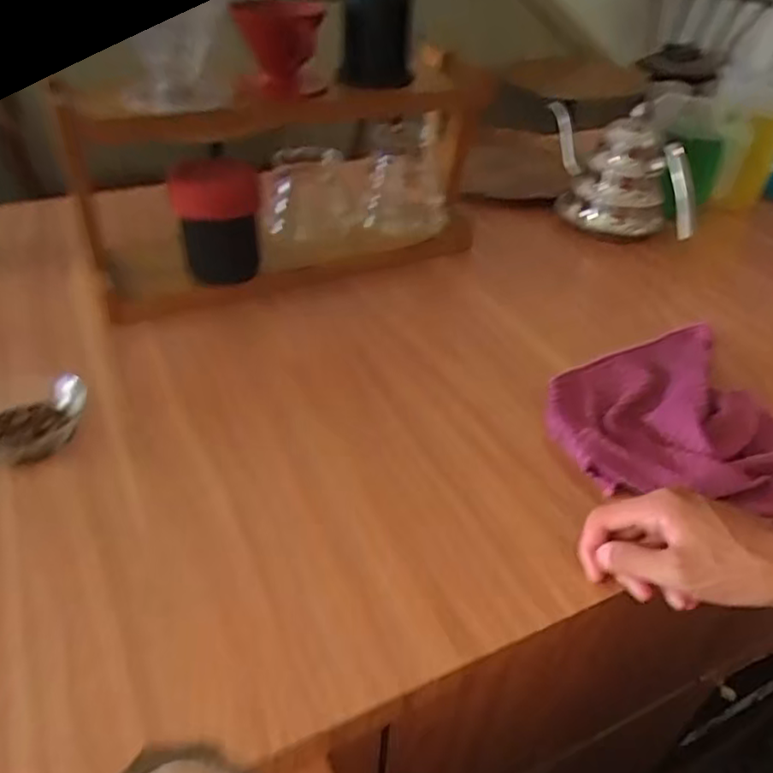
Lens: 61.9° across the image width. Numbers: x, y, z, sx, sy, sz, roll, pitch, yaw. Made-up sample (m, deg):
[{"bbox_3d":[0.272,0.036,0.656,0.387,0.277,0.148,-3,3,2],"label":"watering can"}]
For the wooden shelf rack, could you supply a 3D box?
[{"bbox_3d":[-0.097,-0.233,0.709,0.454,0.184,0.142,-16,43,-23],"label":"wooden shelf rack"}]

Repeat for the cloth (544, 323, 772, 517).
[{"bbox_3d":[0.242,0.022,0.561,0.211,0.029,0.226,-7,43,-10],"label":"cloth"}]

